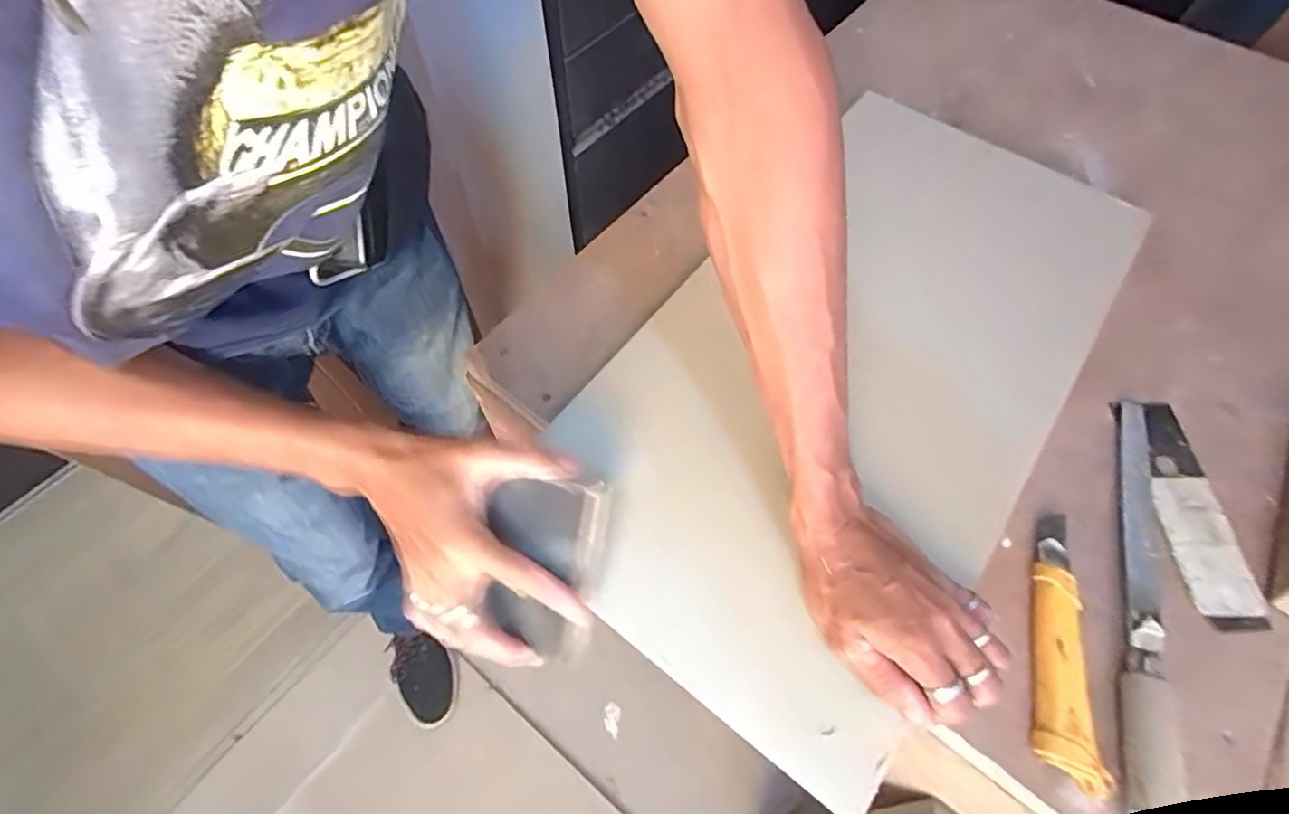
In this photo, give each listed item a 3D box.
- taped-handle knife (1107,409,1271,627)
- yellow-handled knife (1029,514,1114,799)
[{"bbox_3d":[0.417,0.076,0.441,0.053,0.009,0.179,4,61,0],"label":"taped-handle knife"},{"bbox_3d":[0.276,0.152,0.381,0.032,0.018,0.174,14,61,6],"label":"yellow-handled knife"}]

